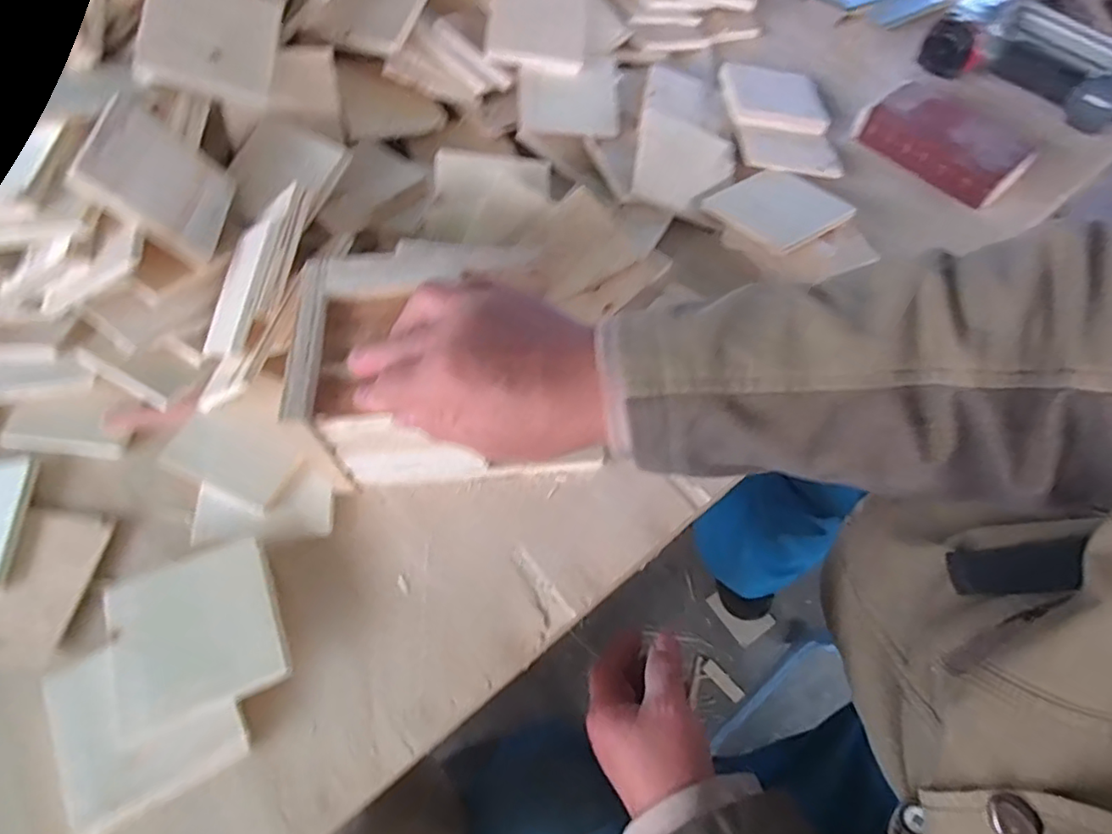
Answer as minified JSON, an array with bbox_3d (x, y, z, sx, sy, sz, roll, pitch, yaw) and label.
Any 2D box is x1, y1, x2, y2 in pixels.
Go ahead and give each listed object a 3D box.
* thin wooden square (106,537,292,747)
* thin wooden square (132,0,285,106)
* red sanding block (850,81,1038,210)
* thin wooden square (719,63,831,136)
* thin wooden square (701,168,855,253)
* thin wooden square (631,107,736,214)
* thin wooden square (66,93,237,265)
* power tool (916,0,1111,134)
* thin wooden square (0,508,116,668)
[{"bbox_3d":[-0.221,0.131,0.377,0.094,0.012,0.095,-19,61,-17],"label":"thin wooden square"},{"bbox_3d":[-0.273,-0.305,0.488,0.091,0.015,0.101,10,77,-27],"label":"thin wooden square"},{"bbox_3d":[0.372,-0.267,0.588,0.150,0.042,0.073,41,68,20],"label":"red sanding block"},{"bbox_3d":[0.222,-0.330,0.626,0.101,0.009,0.100,5,59,-2],"label":"thin wooden square"},{"bbox_3d":[0.199,-0.186,0.543,0.097,0.011,0.098,-32,59,-18],"label":"thin wooden square"},{"bbox_3d":[0.116,-0.231,0.562,0.091,0.008,0.094,20,74,-12],"label":"thin wooden square"},{"bbox_3d":[-0.292,-0.176,0.453,0.012,0.096,0.097,-20,54,23],"label":"thin wooden square"},{"bbox_3d":[0.539,-0.365,0.633,0.277,0.059,0.136,34,66,18],"label":"power tool"},{"bbox_3d":[-0.355,0.109,0.406,0.087,0.009,0.099,5,60,2],"label":"thin wooden square"}]

